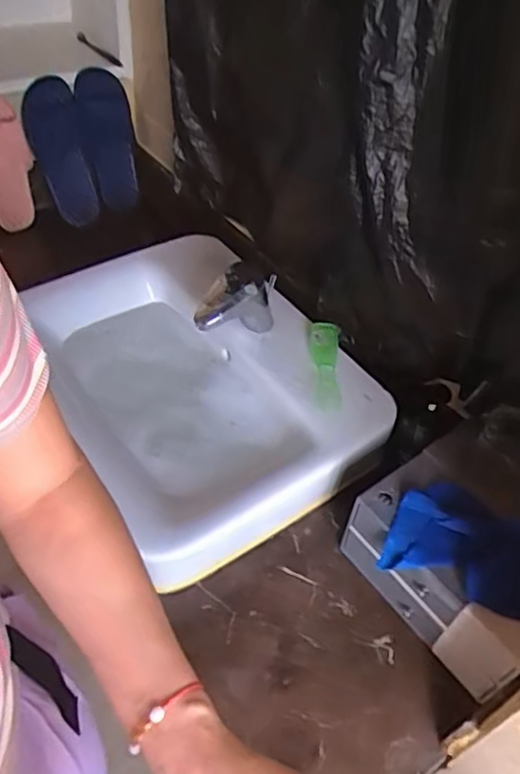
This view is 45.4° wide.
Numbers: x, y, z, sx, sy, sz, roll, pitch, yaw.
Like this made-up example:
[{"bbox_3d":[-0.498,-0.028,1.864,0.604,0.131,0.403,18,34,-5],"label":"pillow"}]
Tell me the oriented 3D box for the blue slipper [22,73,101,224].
[{"bbox_3d":[-0.406,-0.476,1.277,0.105,0.284,0.070,-21,22,-23],"label":"blue slipper"}]

